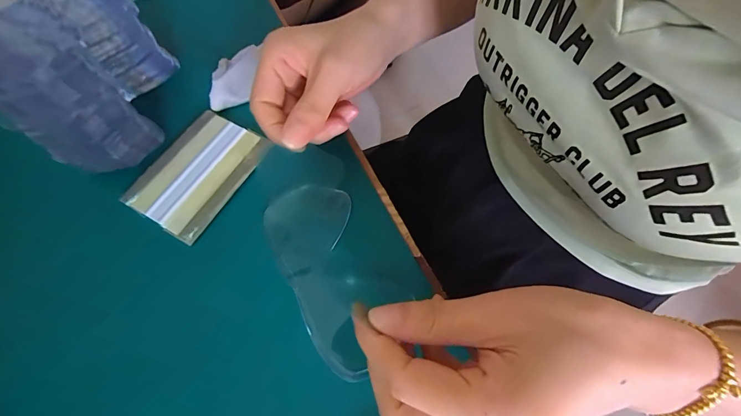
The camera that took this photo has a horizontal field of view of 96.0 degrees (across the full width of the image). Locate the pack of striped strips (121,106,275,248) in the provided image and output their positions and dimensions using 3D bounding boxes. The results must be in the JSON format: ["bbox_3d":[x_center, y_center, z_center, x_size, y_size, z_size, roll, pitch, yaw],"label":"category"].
[{"bbox_3d":[-0.137,-0.030,0.266,0.074,0.006,0.099,27,70,14],"label":"pack of striped strips"}]

